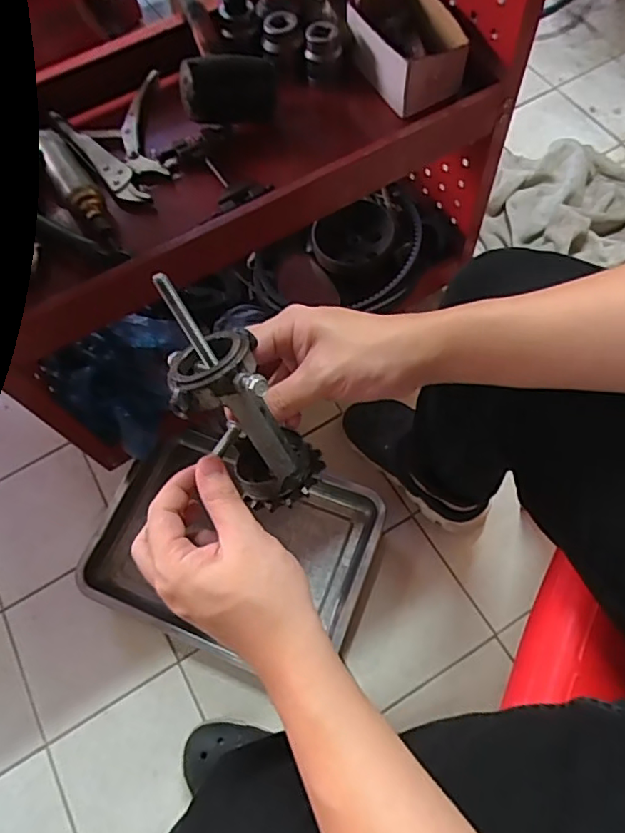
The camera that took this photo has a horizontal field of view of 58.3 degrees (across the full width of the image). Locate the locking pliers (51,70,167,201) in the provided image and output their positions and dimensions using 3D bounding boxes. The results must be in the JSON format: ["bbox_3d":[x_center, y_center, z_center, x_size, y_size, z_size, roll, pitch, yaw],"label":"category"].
[{"bbox_3d":[-0.222,-0.333,0.673,0.132,0.025,0.174,-27,67,-9],"label":"locking pliers"}]

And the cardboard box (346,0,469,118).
[{"bbox_3d":[0.111,-0.445,0.674,0.092,0.073,0.138,-28,67,-9],"label":"cardboard box"}]

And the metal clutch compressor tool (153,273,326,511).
[{"bbox_3d":[-0.043,-0.008,0.317,0.053,0.152,0.059,-41,39,-16],"label":"metal clutch compressor tool"}]

